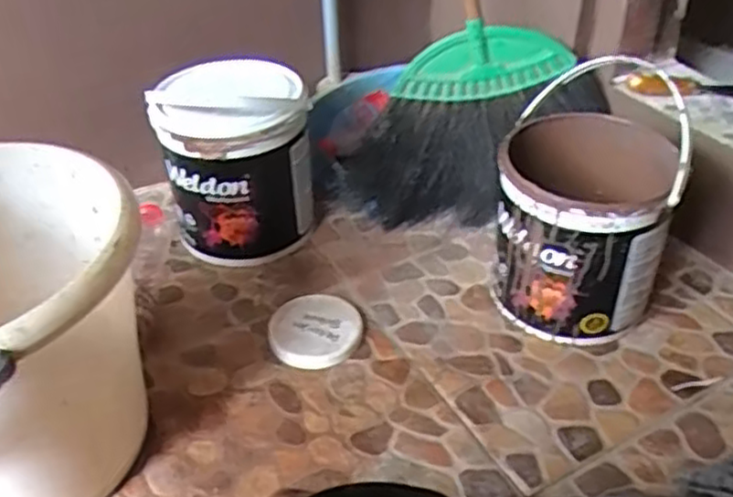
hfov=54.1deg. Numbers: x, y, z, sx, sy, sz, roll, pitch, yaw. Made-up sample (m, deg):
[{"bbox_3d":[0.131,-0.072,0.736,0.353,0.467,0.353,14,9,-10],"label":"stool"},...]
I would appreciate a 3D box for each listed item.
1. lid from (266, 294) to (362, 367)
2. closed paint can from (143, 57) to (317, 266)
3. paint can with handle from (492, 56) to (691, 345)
[{"bbox_3d":[-0.056,0.087,0.791,0.098,0.024,0.102,-1,38,1],"label":"lid"},{"bbox_3d":[-0.161,-0.109,0.889,0.176,0.222,0.154,-19,41,-20],"label":"closed paint can"},{"bbox_3d":[0.230,-0.044,0.772,0.170,0.244,0.189,7,39,12],"label":"paint can with handle"}]

